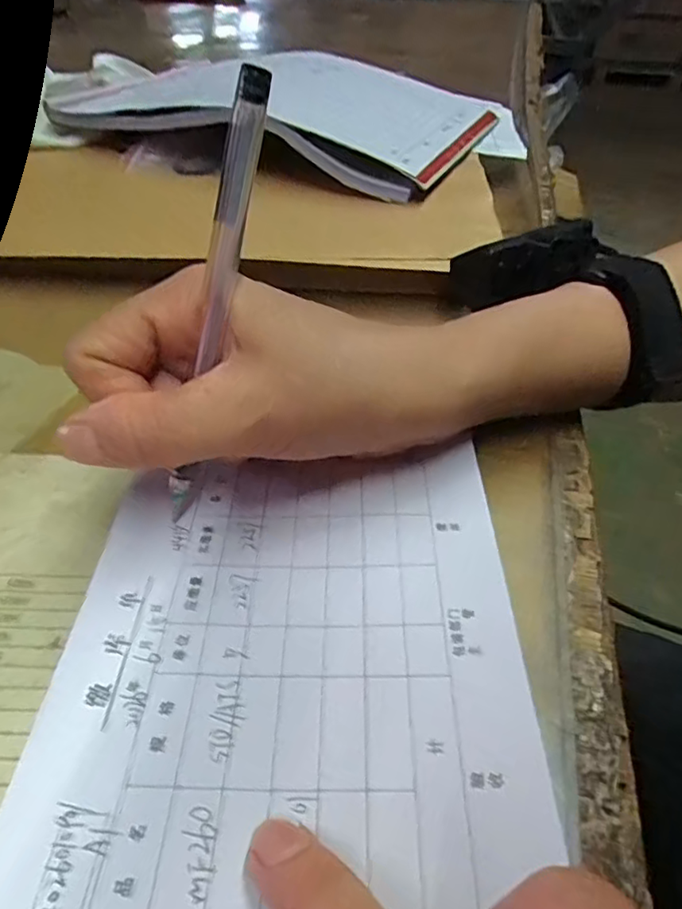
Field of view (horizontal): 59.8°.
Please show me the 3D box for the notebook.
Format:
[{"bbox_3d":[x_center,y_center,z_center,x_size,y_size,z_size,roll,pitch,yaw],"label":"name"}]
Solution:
[{"bbox_3d":[-0.041,-0.272,0.454,0.287,0.034,0.208,19,44,15],"label":"notebook"}]

